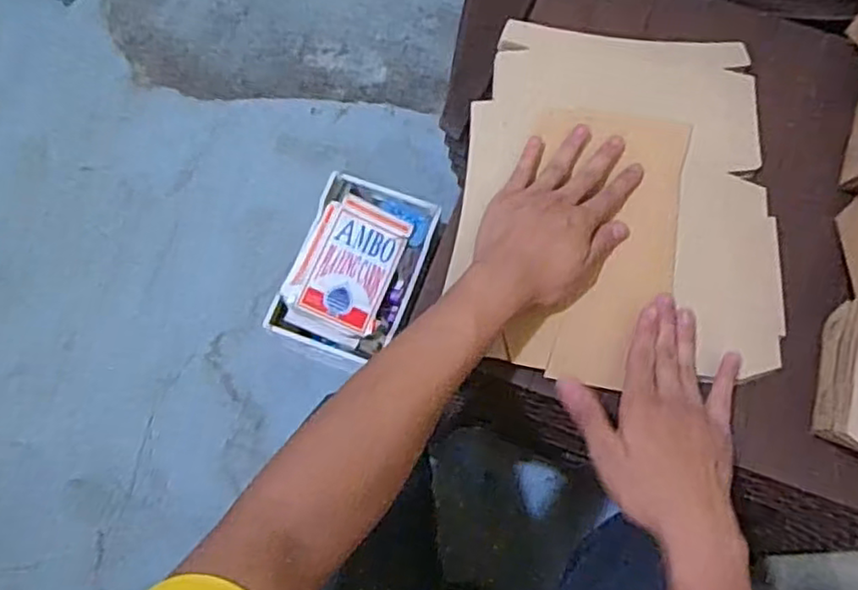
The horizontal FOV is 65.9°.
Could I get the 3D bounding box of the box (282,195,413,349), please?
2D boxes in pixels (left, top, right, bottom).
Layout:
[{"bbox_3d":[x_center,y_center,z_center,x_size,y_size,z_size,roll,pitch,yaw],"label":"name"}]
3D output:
[{"bbox_3d":[-0.135,-0.046,1.078,0.144,0.032,0.229,21,73,4],"label":"box"}]

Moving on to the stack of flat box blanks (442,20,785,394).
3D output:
[{"bbox_3d":[0.160,-0.092,0.579,0.267,0.016,0.335,4,72,-1],"label":"stack of flat box blanks"}]

